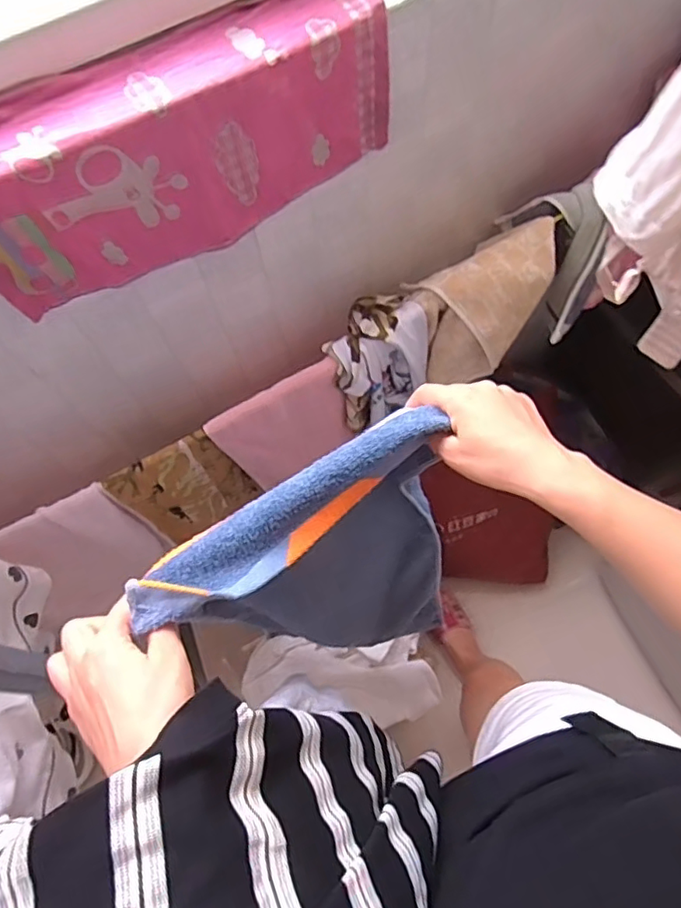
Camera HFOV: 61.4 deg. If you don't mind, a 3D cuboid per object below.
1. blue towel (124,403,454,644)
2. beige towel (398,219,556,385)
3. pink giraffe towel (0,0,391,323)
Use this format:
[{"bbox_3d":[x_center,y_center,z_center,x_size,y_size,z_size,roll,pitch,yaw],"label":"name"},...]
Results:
[{"bbox_3d":[0.032,0.150,0.675,0.242,0.646,0.084,-35,68,-3],"label":"blue towel"},{"bbox_3d":[0.201,-0.196,0.816,0.184,0.193,0.106,-18,70,-7],"label":"beige towel"},{"bbox_3d":[-0.161,-0.293,0.561,0.434,0.165,0.097,-26,72,-10],"label":"pink giraffe towel"}]

